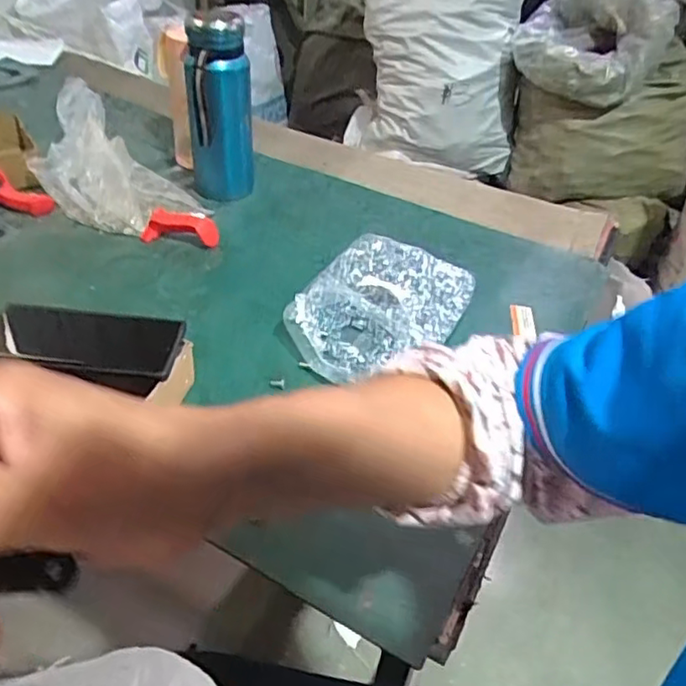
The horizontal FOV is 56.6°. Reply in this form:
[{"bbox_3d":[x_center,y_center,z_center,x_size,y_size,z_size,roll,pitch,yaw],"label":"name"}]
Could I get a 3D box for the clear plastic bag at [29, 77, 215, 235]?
[{"bbox_3d":[-0.259,-0.206,0.747,0.166,0.141,0.121,11,40,7],"label":"clear plastic bag"}]

